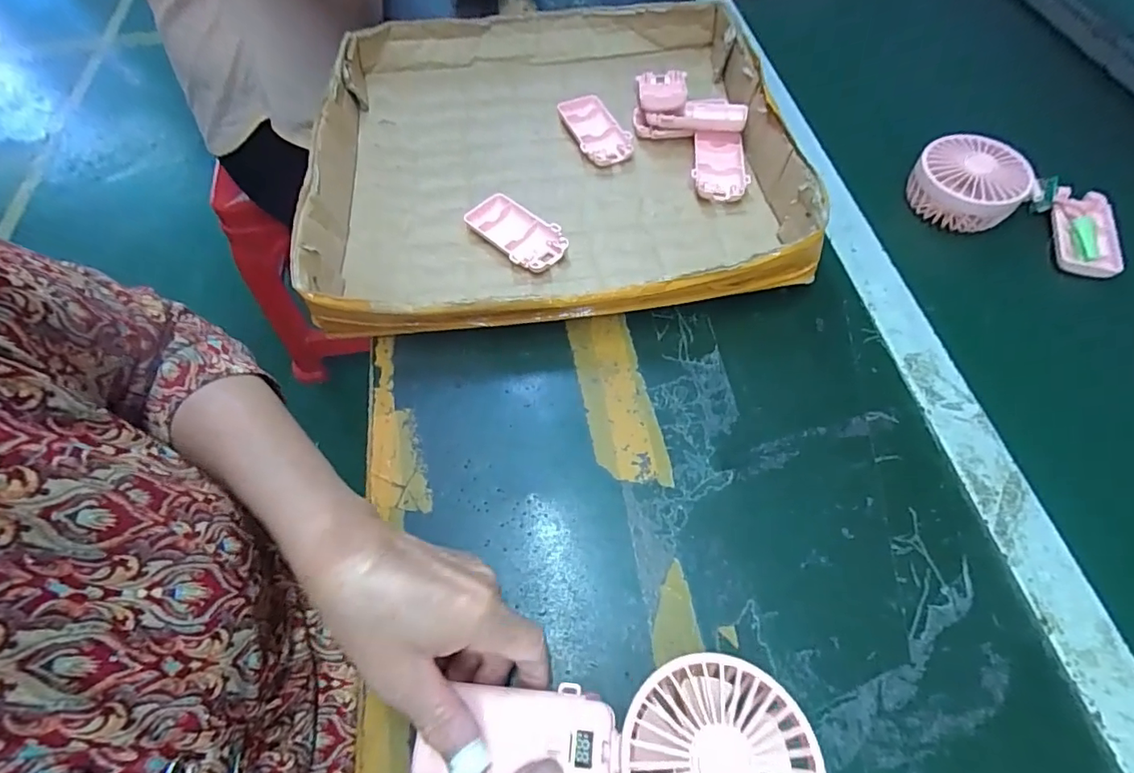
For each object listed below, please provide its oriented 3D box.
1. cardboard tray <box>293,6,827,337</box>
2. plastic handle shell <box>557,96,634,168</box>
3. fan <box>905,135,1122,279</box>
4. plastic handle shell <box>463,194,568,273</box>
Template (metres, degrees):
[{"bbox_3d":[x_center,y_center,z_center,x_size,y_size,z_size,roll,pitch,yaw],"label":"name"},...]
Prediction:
[{"bbox_3d":[-0.019,-0.215,0.489,0.396,0.059,0.381,-8,60,-3],"label":"cardboard tray"},{"bbox_3d":[0.028,-0.253,0.531,0.049,0.016,0.092,-17,61,-8],"label":"plastic handle shell"},{"bbox_3d":[0.388,-0.159,0.463,0.171,0.045,0.091,20,63,12],"label":"fan"},{"bbox_3d":[-0.044,-0.132,0.465,0.048,0.019,0.094,-39,66,-19],"label":"plastic handle shell"}]

